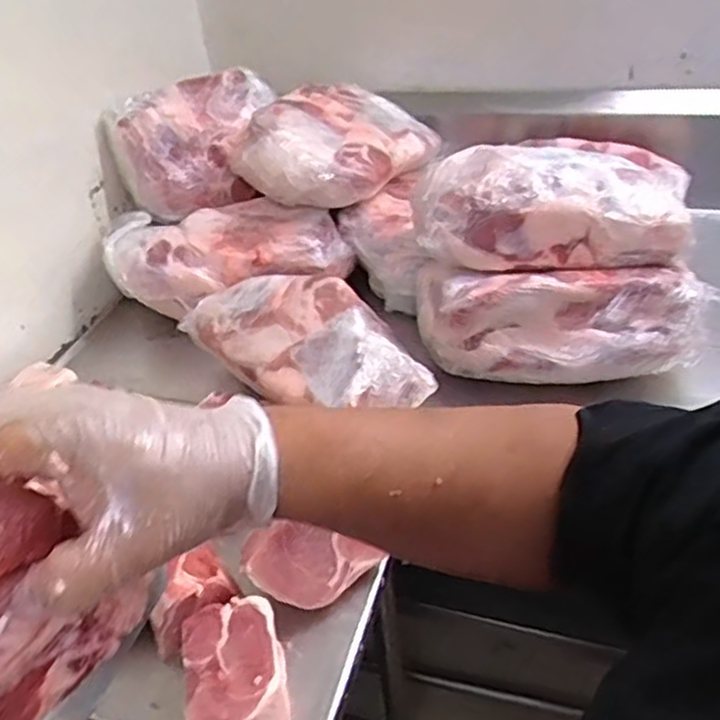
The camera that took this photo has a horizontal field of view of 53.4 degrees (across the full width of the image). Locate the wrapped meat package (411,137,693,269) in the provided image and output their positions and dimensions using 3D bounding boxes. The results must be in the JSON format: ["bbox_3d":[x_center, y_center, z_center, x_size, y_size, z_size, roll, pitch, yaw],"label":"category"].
[{"bbox_3d":[0.263,-0.223,0.974,0.374,0.116,0.151,-5,37,1],"label":"wrapped meat package"}]

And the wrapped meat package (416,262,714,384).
[{"bbox_3d":[0.263,-0.054,0.963,0.370,0.127,0.108,1,38,9],"label":"wrapped meat package"}]

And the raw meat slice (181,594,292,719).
[{"bbox_3d":[-0.115,0.312,0.682,0.090,0.075,0.140,-11,37,-7],"label":"raw meat slice"}]

